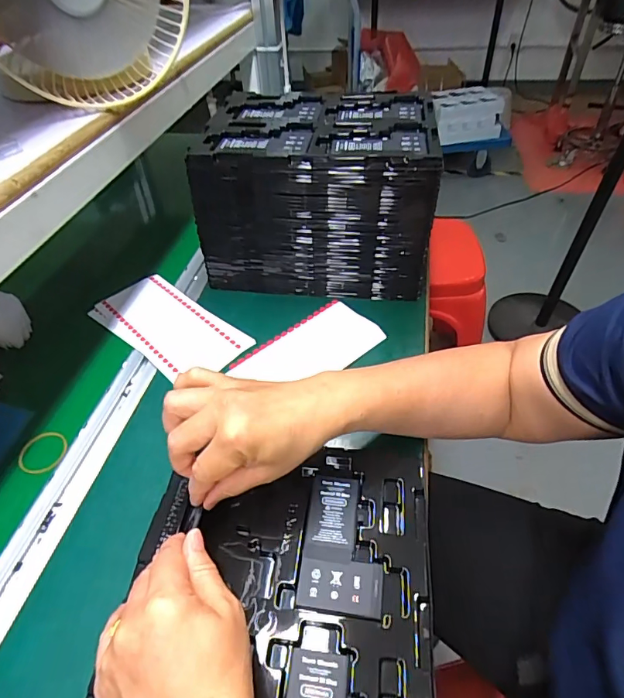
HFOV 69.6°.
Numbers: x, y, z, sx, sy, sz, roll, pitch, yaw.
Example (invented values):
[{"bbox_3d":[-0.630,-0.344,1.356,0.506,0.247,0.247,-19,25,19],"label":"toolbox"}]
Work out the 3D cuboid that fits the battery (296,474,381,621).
[{"bbox_3d":[0.025,0.150,0.354,0.061,0.005,0.102,4,45,7],"label":"battery"}]

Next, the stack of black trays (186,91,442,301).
[{"bbox_3d":[0.008,-0.202,0.593,0.274,0.177,0.198,2,45,6],"label":"stack of black trays"}]

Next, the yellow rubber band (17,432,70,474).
[{"bbox_3d":[-0.263,0.101,0.442,0.040,0.005,0.047,0,44,-15],"label":"yellow rubber band"}]

